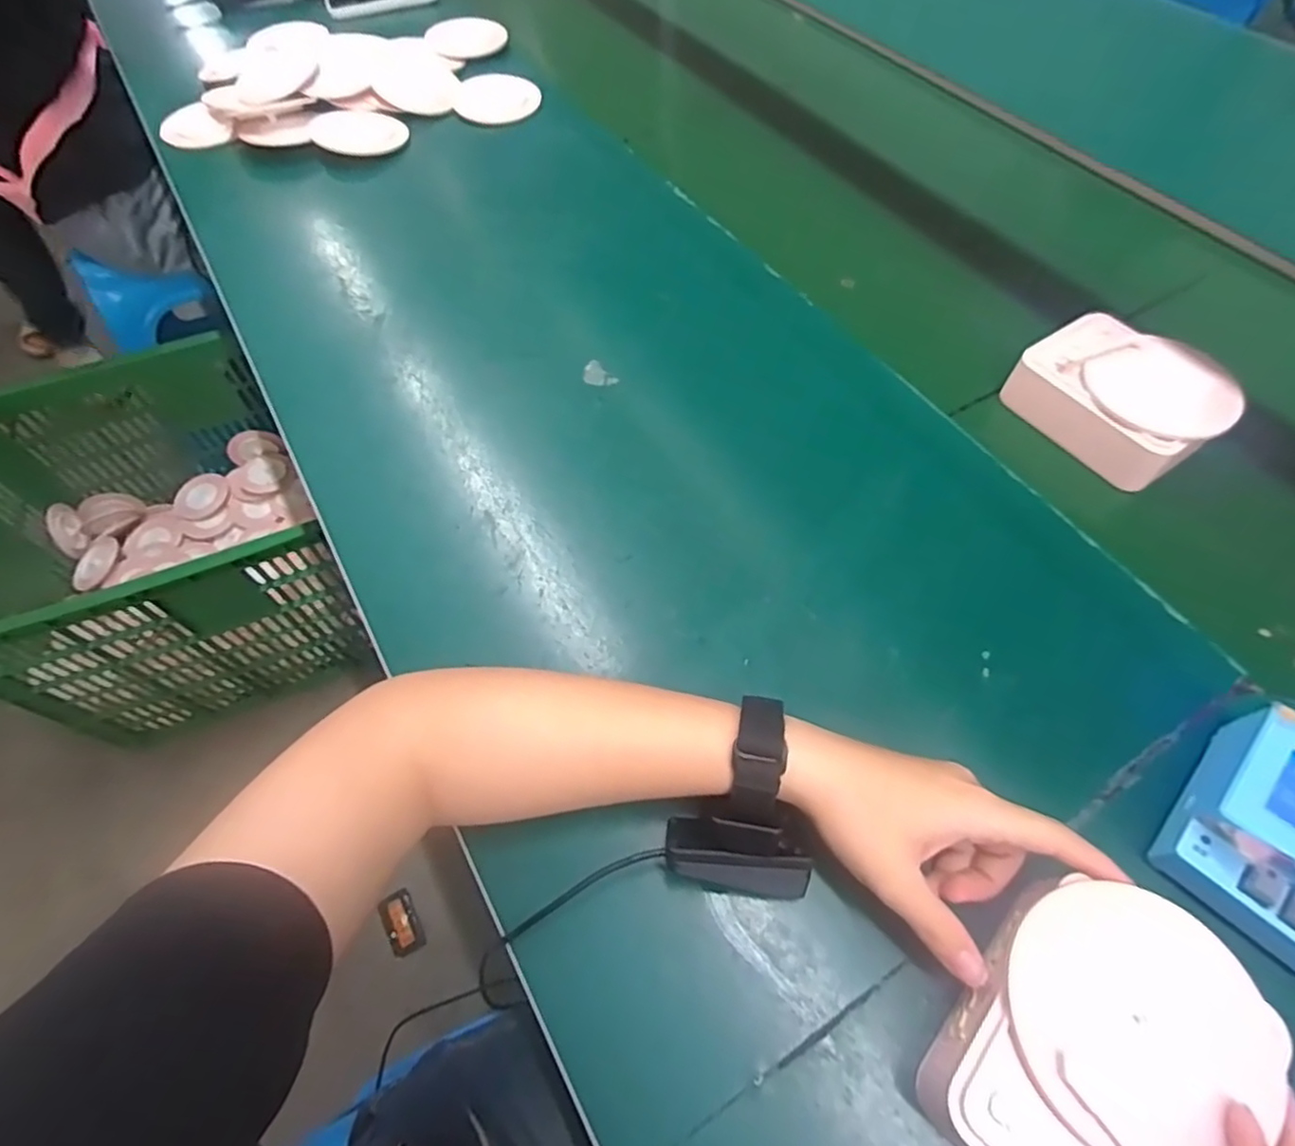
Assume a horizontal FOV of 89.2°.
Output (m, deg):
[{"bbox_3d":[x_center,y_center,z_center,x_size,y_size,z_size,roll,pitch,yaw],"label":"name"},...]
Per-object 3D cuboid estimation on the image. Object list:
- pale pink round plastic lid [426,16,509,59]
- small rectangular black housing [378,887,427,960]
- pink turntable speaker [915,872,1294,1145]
[{"bbox_3d":[-0.226,-0.673,0.823,0.096,0.018,0.076,-18,60,-10],"label":"pale pink round plastic lid"},{"bbox_3d":[-0.365,0.519,0.978,0.047,0.020,0.089,-24,61,-13],"label":"small rectangular black housing"},{"bbox_3d":[0.189,0.203,0.280,0.102,0.046,0.130,36,66,20],"label":"pink turntable speaker"}]

